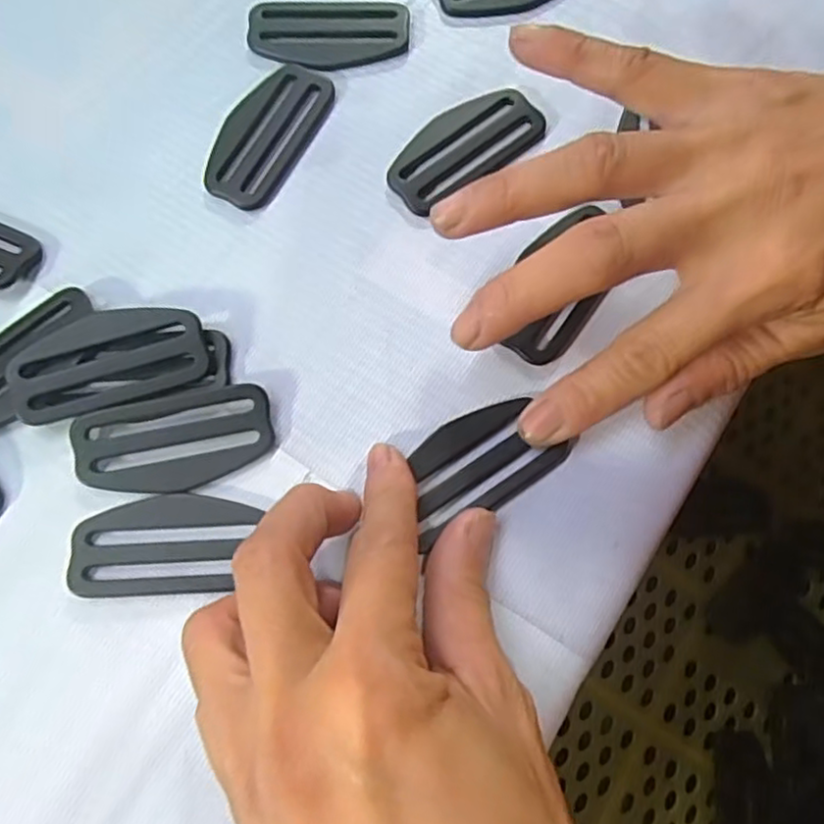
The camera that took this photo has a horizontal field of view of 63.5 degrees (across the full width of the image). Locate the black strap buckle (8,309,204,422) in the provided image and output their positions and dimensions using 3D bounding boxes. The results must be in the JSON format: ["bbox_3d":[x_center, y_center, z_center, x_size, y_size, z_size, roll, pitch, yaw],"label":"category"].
[{"bbox_3d":[-0.094,-0.017,0.206,0.058,0.004,0.028,-17,87,-6],"label":"black strap buckle"}]

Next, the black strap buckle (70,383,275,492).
[{"bbox_3d":[-0.073,0.009,0.204,0.059,0.006,0.029,-13,74,-3],"label":"black strap buckle"}]

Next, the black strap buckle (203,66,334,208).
[{"bbox_3d":[-0.051,-0.099,0.236,0.028,0.005,0.059,29,77,9],"label":"black strap buckle"}]

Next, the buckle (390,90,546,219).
[{"bbox_3d":[0.018,-0.094,0.233,0.058,0.004,0.028,-35,76,-8],"label":"buckle"}]

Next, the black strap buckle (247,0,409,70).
[{"bbox_3d":[-0.031,-0.141,0.247,0.058,0.005,0.027,-4,74,0],"label":"black strap buckle"}]

